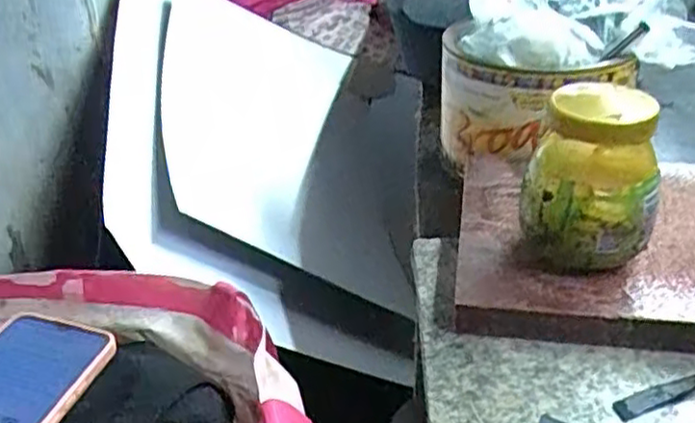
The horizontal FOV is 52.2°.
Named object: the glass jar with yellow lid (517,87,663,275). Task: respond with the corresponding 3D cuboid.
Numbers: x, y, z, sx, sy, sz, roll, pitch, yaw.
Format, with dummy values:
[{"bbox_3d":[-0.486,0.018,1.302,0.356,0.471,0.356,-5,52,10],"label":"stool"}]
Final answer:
[{"bbox_3d":[0.133,-0.013,0.387,0.066,0.095,0.060,-2,35,1],"label":"glass jar with yellow lid"}]

